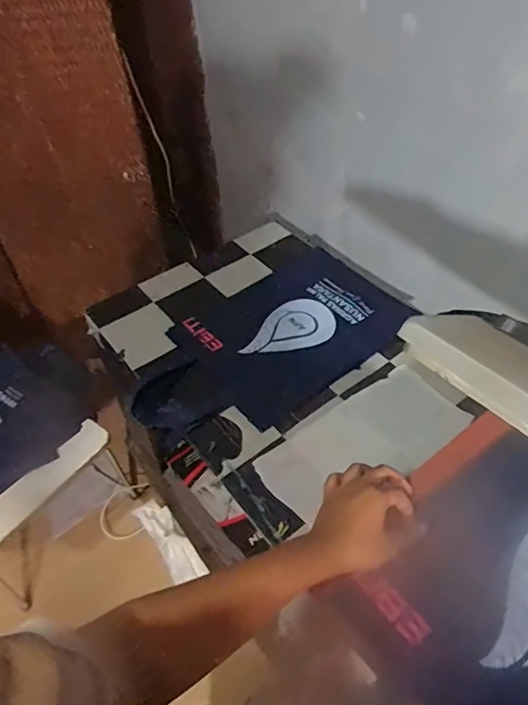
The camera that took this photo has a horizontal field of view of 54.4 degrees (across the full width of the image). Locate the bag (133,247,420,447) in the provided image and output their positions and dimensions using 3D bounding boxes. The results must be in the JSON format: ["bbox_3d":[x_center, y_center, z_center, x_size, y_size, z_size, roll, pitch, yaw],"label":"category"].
[{"bbox_3d":[0.011,-0.023,0.971,0.526,0.030,0.302,-34,53,-25],"label":"bag"}]

